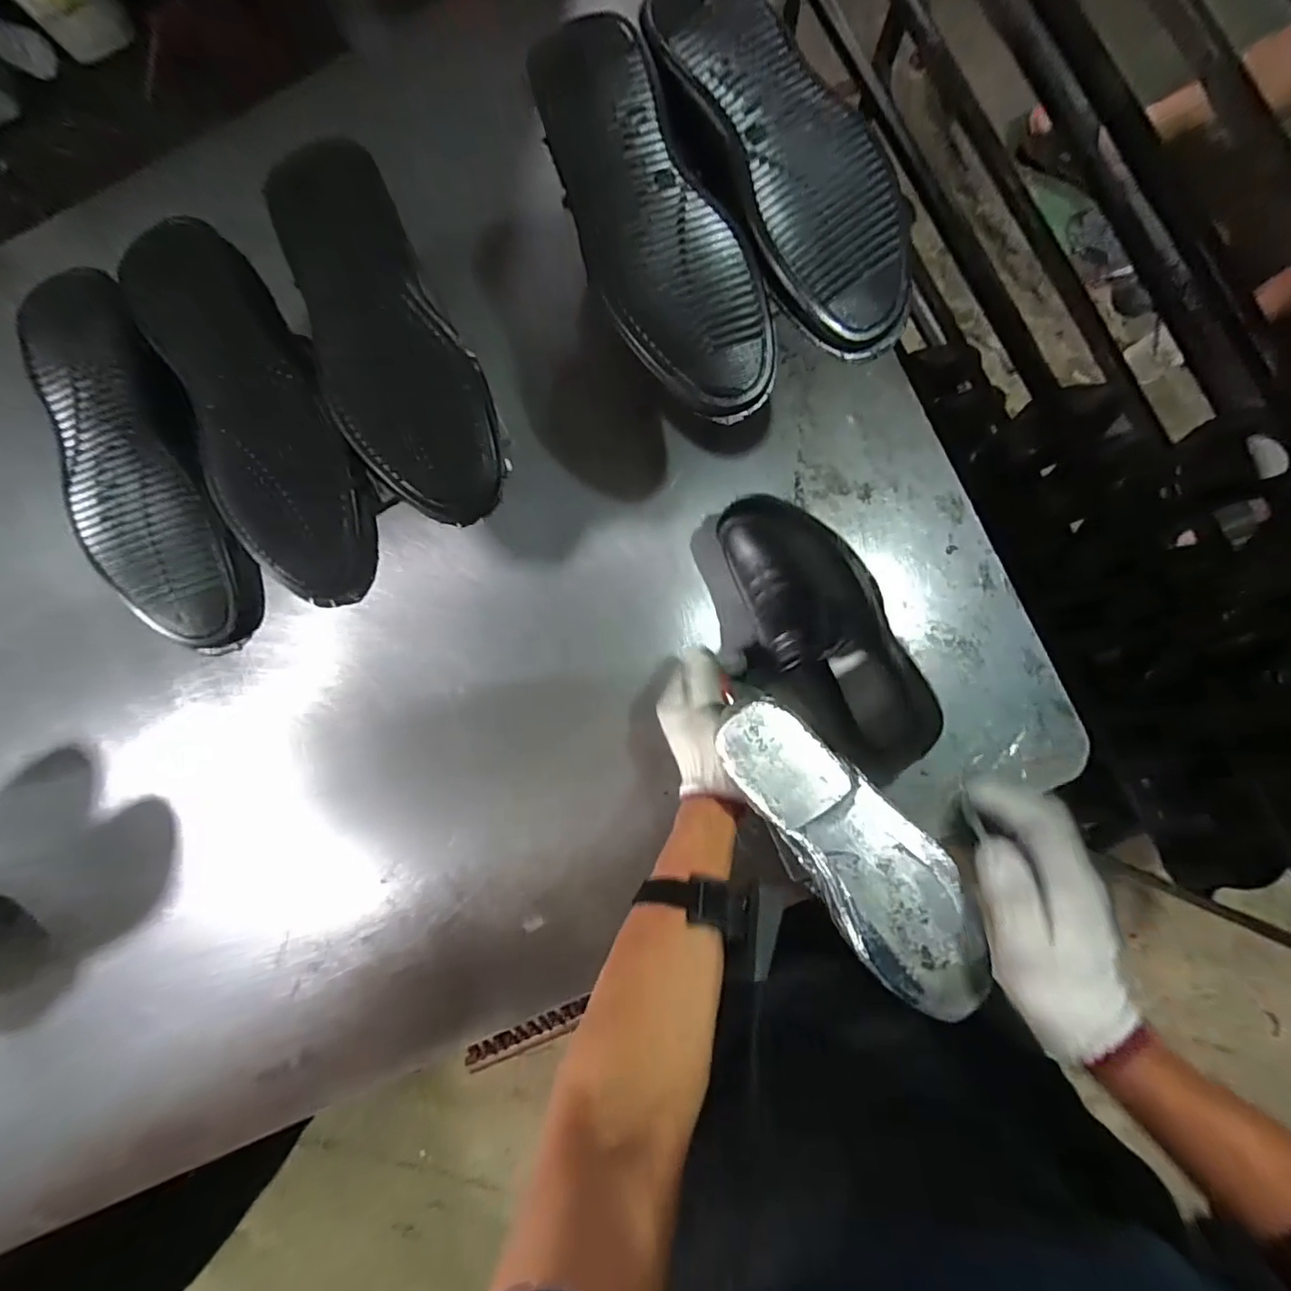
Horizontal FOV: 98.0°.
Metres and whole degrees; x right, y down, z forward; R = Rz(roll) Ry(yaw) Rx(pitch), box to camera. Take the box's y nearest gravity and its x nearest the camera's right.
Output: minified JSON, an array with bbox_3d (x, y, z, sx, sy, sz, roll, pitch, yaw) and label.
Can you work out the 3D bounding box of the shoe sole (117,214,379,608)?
[{"bbox_3d":[-0.281,-0.170,0.408,0.103,0.038,0.292,-25,88,4],"label":"shoe sole"}]

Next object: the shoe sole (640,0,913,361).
[{"bbox_3d":[0.099,-0.337,0.385,0.103,0.030,0.282,-26,88,4],"label":"shoe sole"}]

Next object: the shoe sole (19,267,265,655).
[{"bbox_3d":[-0.369,-0.128,0.413,0.112,0.030,0.289,-18,88,4],"label":"shoe sole"}]

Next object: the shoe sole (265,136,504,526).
[{"bbox_3d":[-0.182,-0.208,0.391,0.099,0.047,0.251,-25,88,4],"label":"shoe sole"}]

